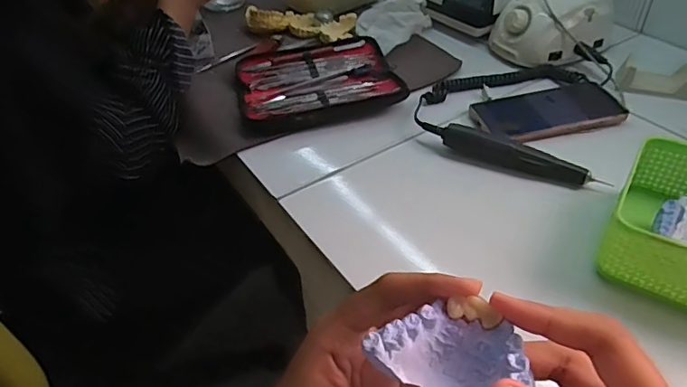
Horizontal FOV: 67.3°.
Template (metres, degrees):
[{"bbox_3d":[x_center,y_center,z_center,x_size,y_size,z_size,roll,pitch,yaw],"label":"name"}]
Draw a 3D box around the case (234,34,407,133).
[{"bbox_3d":[-0.035,-0.149,0.660,0.192,0.024,0.191,-12,39,-8],"label":"case"}]

